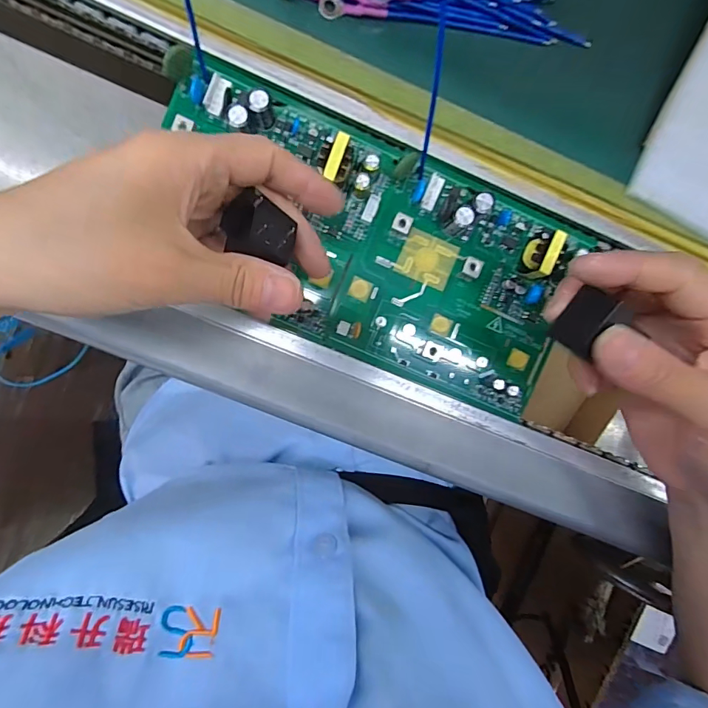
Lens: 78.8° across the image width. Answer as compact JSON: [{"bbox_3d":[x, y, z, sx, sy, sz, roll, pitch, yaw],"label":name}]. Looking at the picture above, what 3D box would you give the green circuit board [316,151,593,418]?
[{"bbox_3d":[0.063,-0.038,0.254,0.130,0.024,0.116,20,95,-4],"label":"green circuit board"}]

